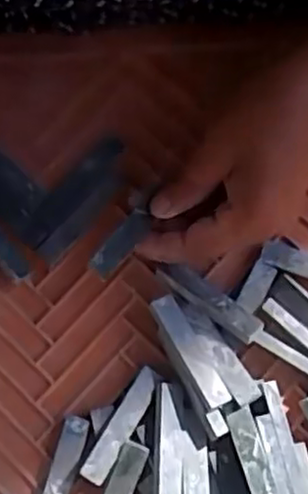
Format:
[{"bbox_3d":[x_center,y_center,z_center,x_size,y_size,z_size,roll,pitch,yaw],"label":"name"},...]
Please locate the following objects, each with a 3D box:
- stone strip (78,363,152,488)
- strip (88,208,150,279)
[{"bbox_3d":[-0.017,0.091,0.357,0.012,0.004,0.062,29,68,7],"label":"stone strip"},{"bbox_3d":[-0.017,-0.002,0.352,0.012,0.004,0.039,37,76,8],"label":"strip"}]

